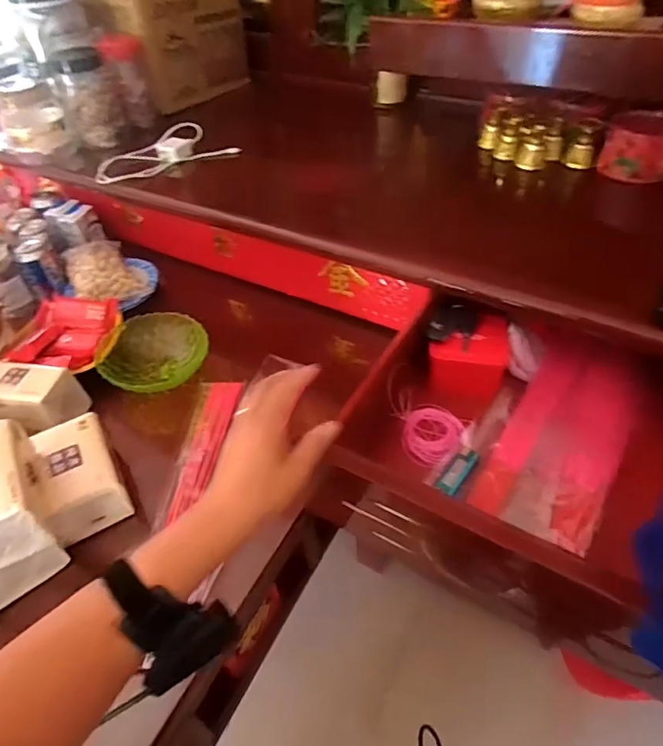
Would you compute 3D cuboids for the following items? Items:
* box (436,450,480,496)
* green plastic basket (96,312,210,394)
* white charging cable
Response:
[{"bbox_3d":[0.142,0.110,0.539,0.022,0.008,0.060,29,55,28],"label":"box"},{"bbox_3d":[-0.267,-0.027,0.736,0.156,0.050,0.136,-16,48,-11],"label":"green plastic basket"},{"bbox_3d":[-0.300,-0.402,0.865,0.241,0.041,0.112,-18,48,-13],"label":"white charging cable"}]

